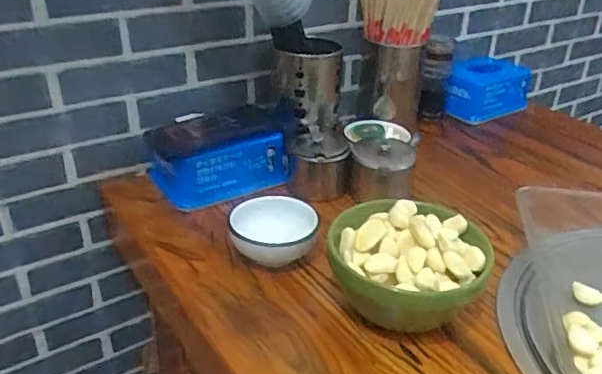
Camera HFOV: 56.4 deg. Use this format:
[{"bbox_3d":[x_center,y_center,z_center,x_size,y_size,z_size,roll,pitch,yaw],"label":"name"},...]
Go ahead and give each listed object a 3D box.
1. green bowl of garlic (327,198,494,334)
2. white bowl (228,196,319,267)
[{"bbox_3d":[0.099,0.076,0.535,0.143,0.087,0.130,2,30,-1],"label":"green bowl of garlic"},{"bbox_3d":[-0.029,0.051,0.613,0.089,0.045,0.089,2,30,-1],"label":"white bowl"}]

